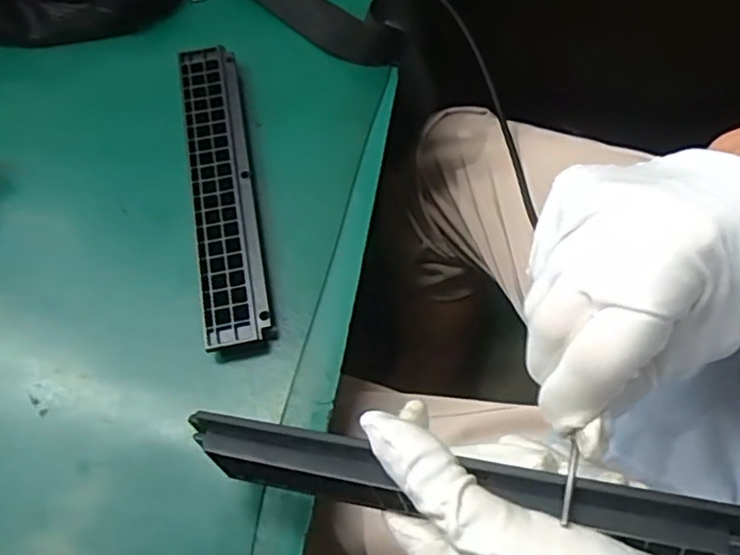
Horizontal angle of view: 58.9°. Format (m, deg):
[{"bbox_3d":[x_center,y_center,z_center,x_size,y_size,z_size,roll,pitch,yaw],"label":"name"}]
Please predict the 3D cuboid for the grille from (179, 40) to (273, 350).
[{"bbox_3d":[-0.096,-0.062,0.425,0.038,0.017,0.224,-11,65,-4],"label":"grille"}]

